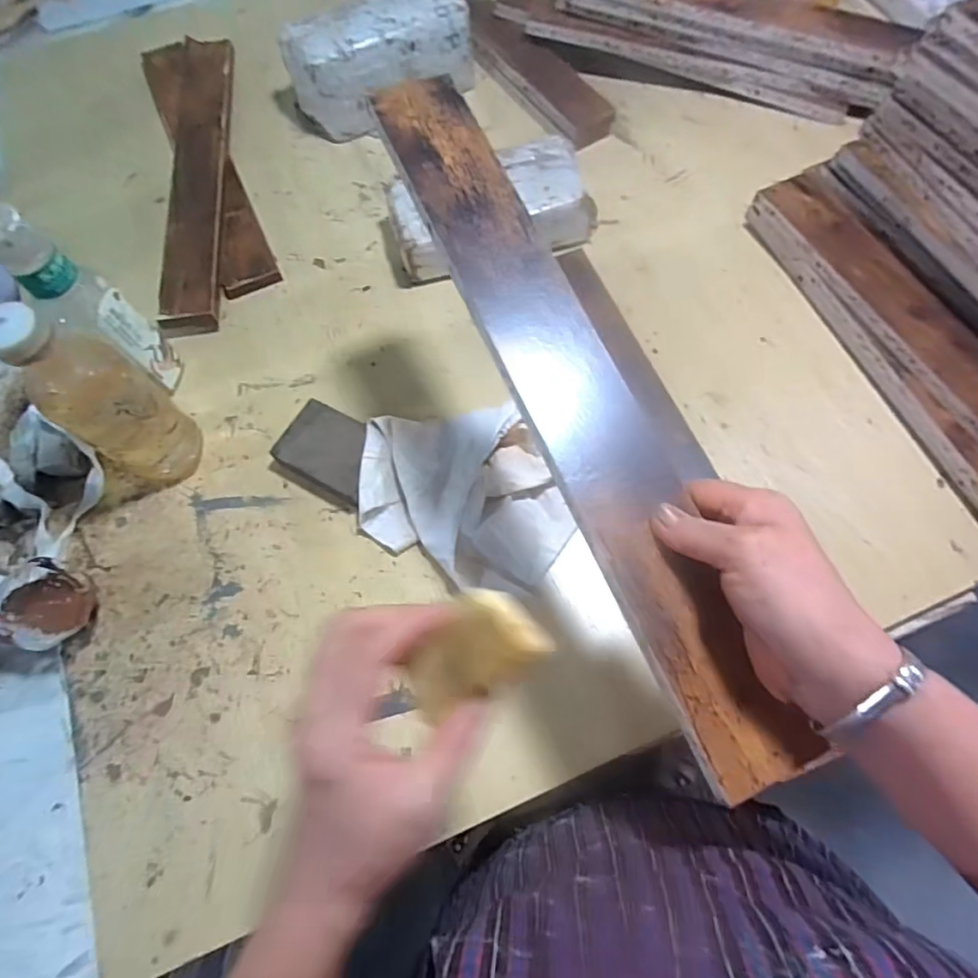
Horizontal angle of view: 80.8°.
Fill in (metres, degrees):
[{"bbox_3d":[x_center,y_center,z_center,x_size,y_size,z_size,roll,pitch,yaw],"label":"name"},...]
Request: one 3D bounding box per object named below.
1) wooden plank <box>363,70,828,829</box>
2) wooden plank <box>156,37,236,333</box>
[{"bbox_3d":[0.042,-0.059,0.330,0.065,0.008,0.453,-22,77,-9],"label":"wooden plank"},{"bbox_3d":[-0.342,-0.378,0.682,0.061,0.034,0.441,-5,69,-7],"label":"wooden plank"}]

